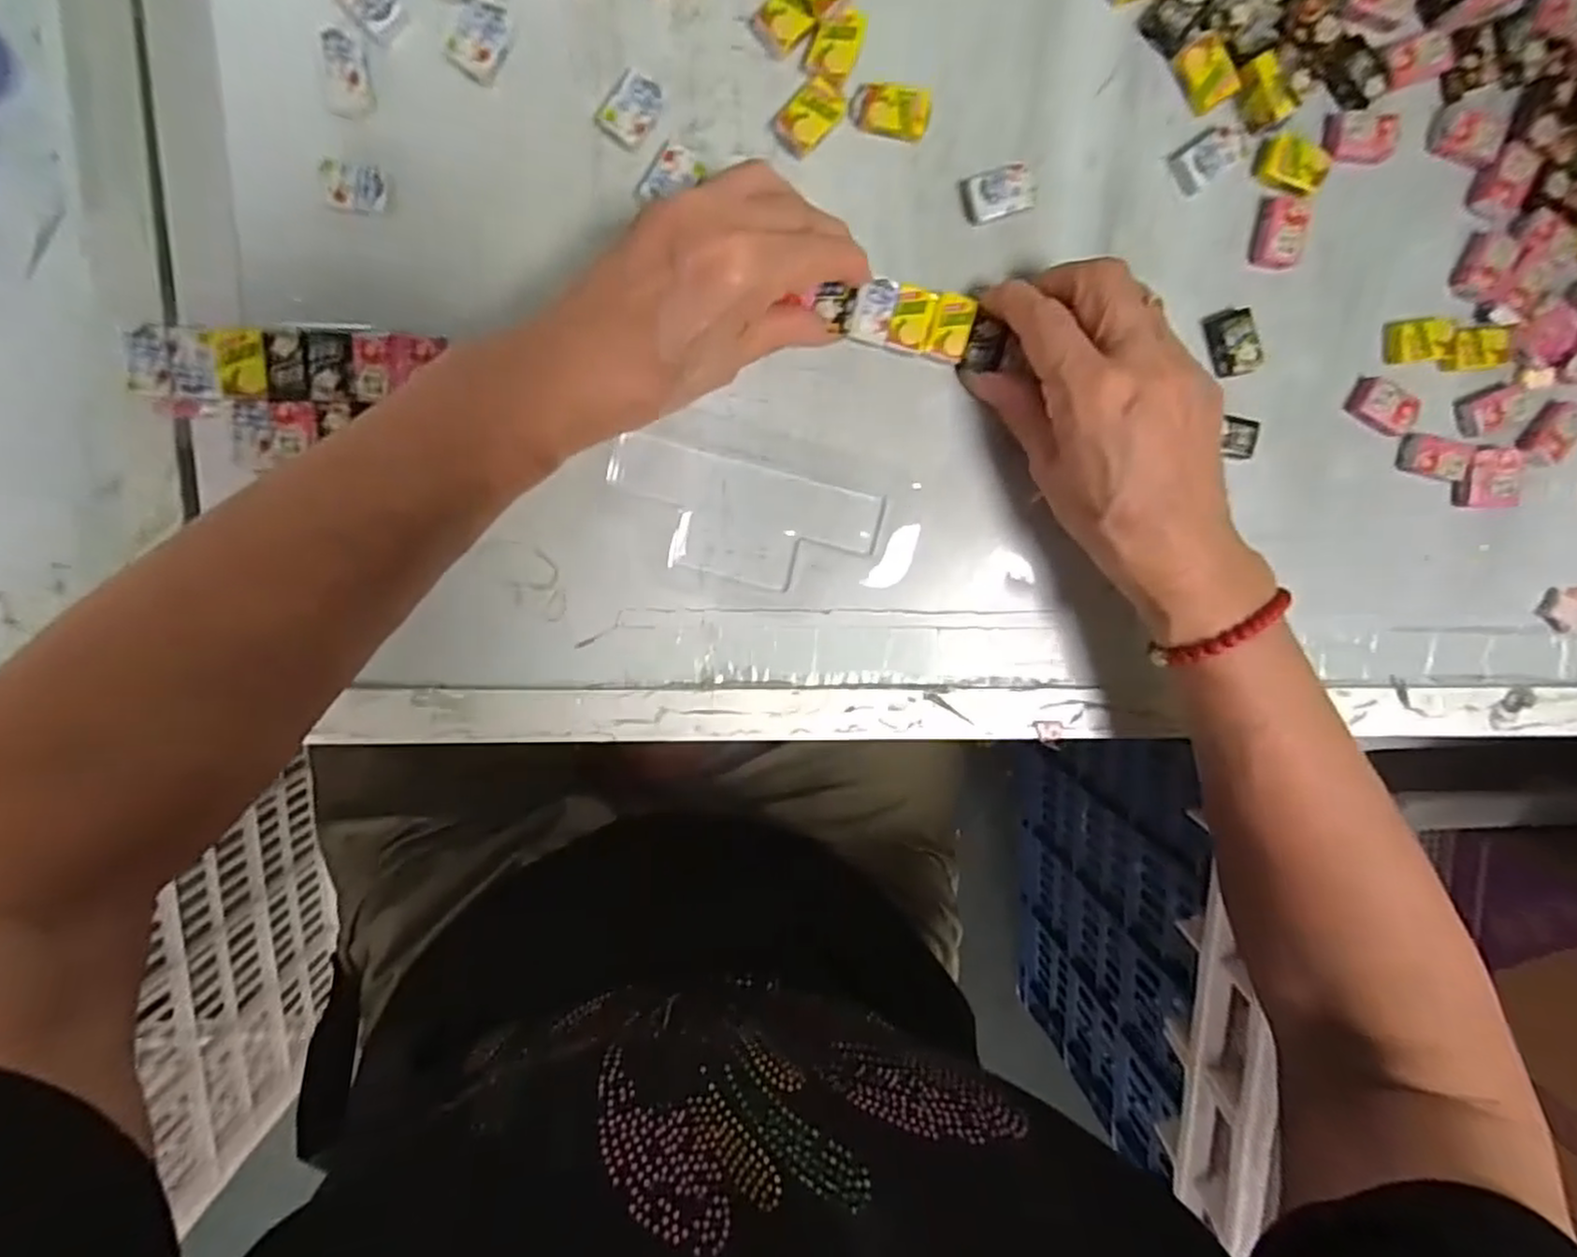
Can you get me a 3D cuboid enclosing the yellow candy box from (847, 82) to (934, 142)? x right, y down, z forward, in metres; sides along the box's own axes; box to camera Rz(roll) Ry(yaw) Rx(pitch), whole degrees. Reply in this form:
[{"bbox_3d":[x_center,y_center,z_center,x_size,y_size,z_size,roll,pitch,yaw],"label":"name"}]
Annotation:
[{"bbox_3d":[0.041,-0.208,0.299,0.031,0.007,0.017,8,99,-4],"label":"yellow candy box"}]

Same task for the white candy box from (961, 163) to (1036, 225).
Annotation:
[{"bbox_3d":[0.087,-0.179,0.307,0.028,0.010,0.018,-17,100,0],"label":"white candy box"}]

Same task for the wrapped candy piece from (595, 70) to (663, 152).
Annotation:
[{"bbox_3d":[-0.061,-0.205,0.293,0.018,0.010,0.025,40,95,-8],"label":"wrapped candy piece"}]

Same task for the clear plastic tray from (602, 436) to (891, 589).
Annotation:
[{"bbox_3d":[-0.020,-0.046,0.323,0.115,0.007,0.051,14,99,-5],"label":"clear plastic tray"}]

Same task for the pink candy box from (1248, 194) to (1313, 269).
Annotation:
[{"bbox_3d":[0.209,-0.168,0.313,0.017,0.010,0.028,5,99,-4],"label":"pink candy box"}]

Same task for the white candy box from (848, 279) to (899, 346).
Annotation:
[{"bbox_3d":[0.036,-0.132,0.307,0.016,0.004,0.026,14,98,-5],"label":"white candy box"}]

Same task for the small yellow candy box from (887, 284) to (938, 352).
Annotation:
[{"bbox_3d":[0.052,-0.129,0.307,0.017,0.004,0.024,13,99,-5],"label":"small yellow candy box"}]

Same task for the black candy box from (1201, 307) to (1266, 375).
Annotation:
[{"bbox_3d":[0.192,-0.124,0.321,0.018,0.010,0.028,-16,100,0],"label":"black candy box"}]

